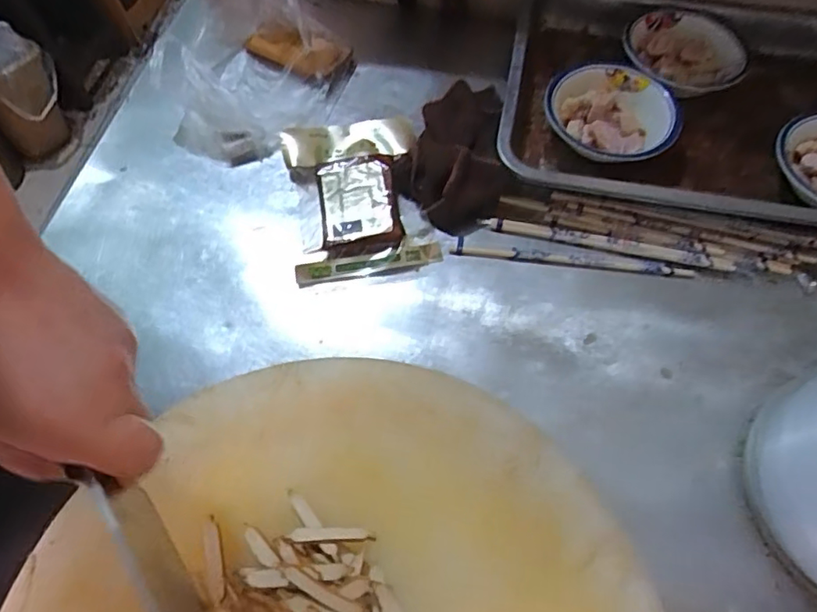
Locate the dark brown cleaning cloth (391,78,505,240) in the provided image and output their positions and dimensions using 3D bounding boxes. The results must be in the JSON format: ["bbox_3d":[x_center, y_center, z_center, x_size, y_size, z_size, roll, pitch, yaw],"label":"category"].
[{"bbox_3d":[0.043,-0.161,0.557,0.108,0.038,0.187,1,64,3],"label":"dark brown cleaning cloth"}]

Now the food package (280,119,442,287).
[{"bbox_3d":[-0.050,-0.108,0.539,0.127,0.022,0.178,-9,63,-2],"label":"food package"}]

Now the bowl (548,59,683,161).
[{"bbox_3d":[0.197,-0.182,0.552,0.124,0.039,0.120,-1,63,2],"label":"bowl"}]

